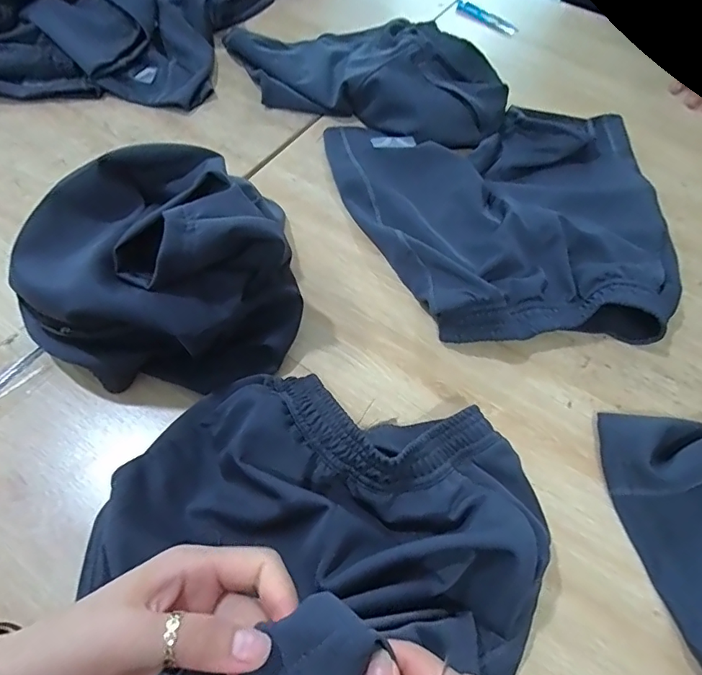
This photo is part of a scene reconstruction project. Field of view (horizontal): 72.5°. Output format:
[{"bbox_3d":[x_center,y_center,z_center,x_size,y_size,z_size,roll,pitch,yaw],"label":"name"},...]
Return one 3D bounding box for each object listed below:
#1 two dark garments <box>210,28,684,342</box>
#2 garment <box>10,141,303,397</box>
[{"bbox_3d":[0.154,-0.250,0.595,0.388,0.064,0.615,-24,62,-18],"label":"two dark garments"},{"bbox_3d":[-0.164,-0.049,0.405,0.225,0.131,0.165,-12,60,-11],"label":"garment"}]

